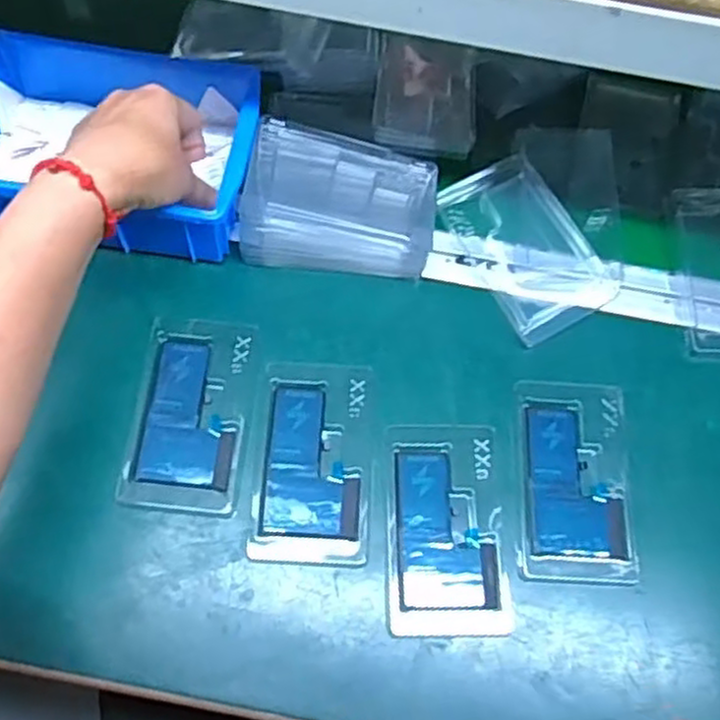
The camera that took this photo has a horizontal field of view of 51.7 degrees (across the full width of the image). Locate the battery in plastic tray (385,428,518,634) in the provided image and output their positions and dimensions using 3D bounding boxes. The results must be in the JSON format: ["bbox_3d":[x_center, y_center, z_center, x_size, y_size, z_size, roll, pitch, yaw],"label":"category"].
[{"bbox_3d":[0.053,0.102,0.460,0.073,0.011,0.127,0,67,-4],"label":"battery in plastic tray"}]

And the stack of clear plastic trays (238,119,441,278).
[{"bbox_3d":[-0.014,-0.111,0.521,0.132,0.046,0.091,6,70,0],"label":"stack of clear plastic trays"}]

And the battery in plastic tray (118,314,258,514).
[{"bbox_3d":[-0.109,0.033,0.482,0.072,0.005,0.129,6,66,-1],"label":"battery in plastic tray"}]

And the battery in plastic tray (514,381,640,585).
[{"bbox_3d":[0.137,0.075,0.476,0.072,0.009,0.127,3,66,-3],"label":"battery in plastic tray"}]

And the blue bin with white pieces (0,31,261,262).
[{"bbox_3d":[-0.174,-0.156,0.520,0.201,0.060,0.149,7,73,0],"label":"blue bin with white pieces"}]

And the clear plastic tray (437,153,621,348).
[{"bbox_3d":[0.118,-0.085,0.533,0.078,0.015,0.135,-27,71,-15],"label":"clear plastic tray"}]

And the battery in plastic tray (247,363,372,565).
[{"bbox_3d":[-0.030,0.063,0.475,0.071,0.010,0.127,3,66,-3],"label":"battery in plastic tray"}]

